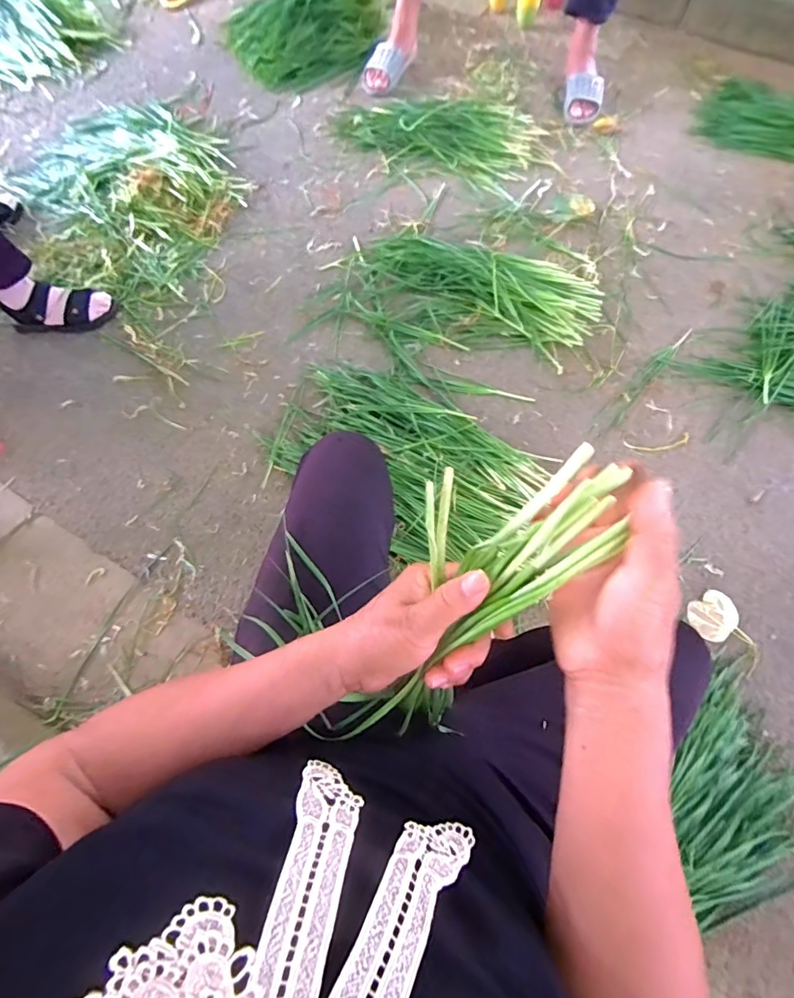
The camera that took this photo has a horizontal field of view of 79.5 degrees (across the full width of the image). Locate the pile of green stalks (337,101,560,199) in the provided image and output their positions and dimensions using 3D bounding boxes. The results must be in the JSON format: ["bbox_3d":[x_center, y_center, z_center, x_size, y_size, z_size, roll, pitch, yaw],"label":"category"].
[{"bbox_3d":[0.133,-0.999,1.273,0.560,0.051,0.333,29,73,10],"label":"pile of green stalks"}]

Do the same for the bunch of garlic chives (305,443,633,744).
[{"bbox_3d":[0.030,0.073,0.313,0.096,0.050,0.268,41,112,14],"label":"bunch of garlic chives"}]

